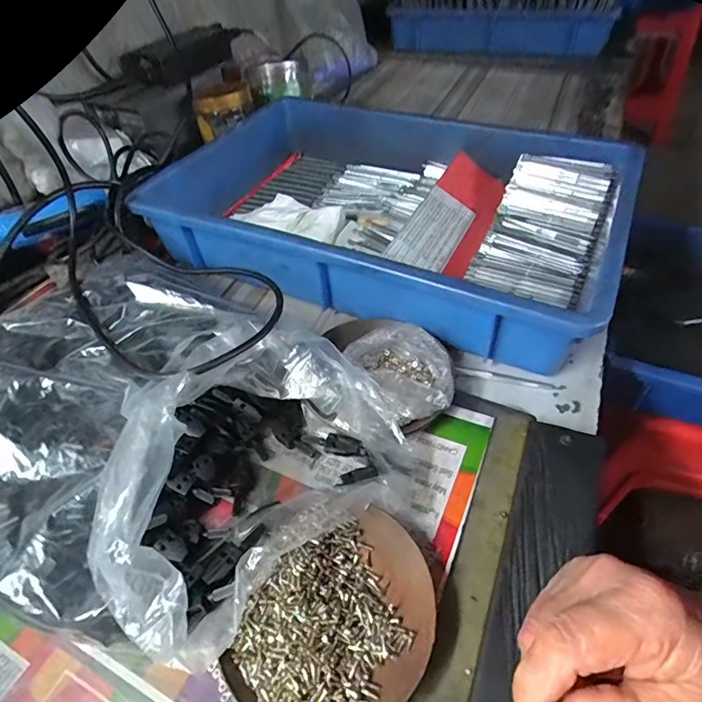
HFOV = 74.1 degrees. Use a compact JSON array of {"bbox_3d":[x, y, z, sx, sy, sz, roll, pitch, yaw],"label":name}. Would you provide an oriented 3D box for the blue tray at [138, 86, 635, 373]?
[{"bbox_3d":[0.040,-0.153,0.478,0.419,0.076,0.292,18,51,20],"label":"blue tray"}]

